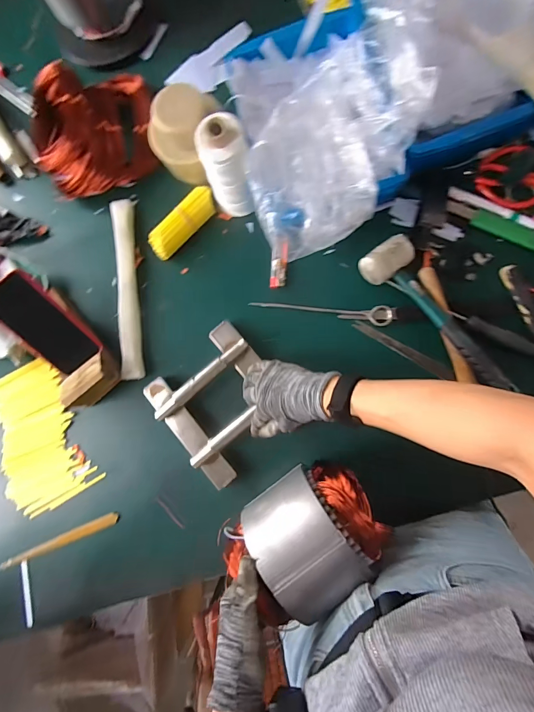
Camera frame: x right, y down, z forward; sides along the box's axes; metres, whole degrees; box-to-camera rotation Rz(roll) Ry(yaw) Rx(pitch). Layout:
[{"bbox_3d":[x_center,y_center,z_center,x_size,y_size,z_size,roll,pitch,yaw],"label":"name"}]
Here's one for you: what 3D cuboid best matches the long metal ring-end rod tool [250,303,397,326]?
[{"bbox_3d":[0.085,-0.077,0.571,0.225,0.009,0.030,9,86,7],"label":"long metal ring-end rod tool"}]

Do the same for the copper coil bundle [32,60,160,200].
[{"bbox_3d":[-0.305,-0.383,0.604,0.216,0.077,0.198,-1,85,6],"label":"copper coil bundle"}]

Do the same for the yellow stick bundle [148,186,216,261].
[{"bbox_3d":[-0.138,-0.218,0.589,0.131,0.029,0.042,-39,82,2],"label":"yellow stick bundle"}]

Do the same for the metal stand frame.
[{"bbox_3d":[-0.073,0.070,0.551,0.172,0.046,0.197,-39,83,4],"label":"metal stand frame"}]

